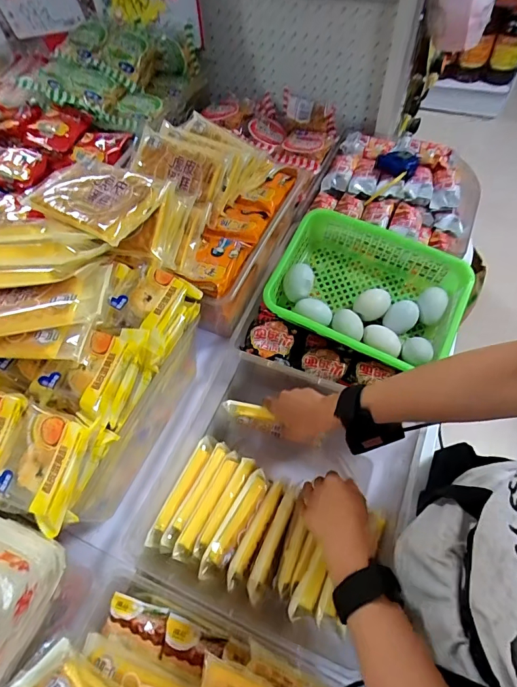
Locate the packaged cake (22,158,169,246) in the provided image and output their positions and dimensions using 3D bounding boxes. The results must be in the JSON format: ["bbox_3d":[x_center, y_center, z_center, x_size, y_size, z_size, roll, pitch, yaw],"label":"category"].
[{"bbox_3d":[-0.185,-0.169,0.452,0.148,0.015,0.095,25,62,18],"label":"packaged cake"}]

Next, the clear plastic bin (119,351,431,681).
[{"bbox_3d":[0.024,0.191,0.530,0.310,0.083,0.299,19,61,15],"label":"clear plastic bin"}]

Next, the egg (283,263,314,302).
[{"bbox_3d":[0.065,-0.099,0.633,0.046,0.047,0.054,9,58,9],"label":"egg"}]

